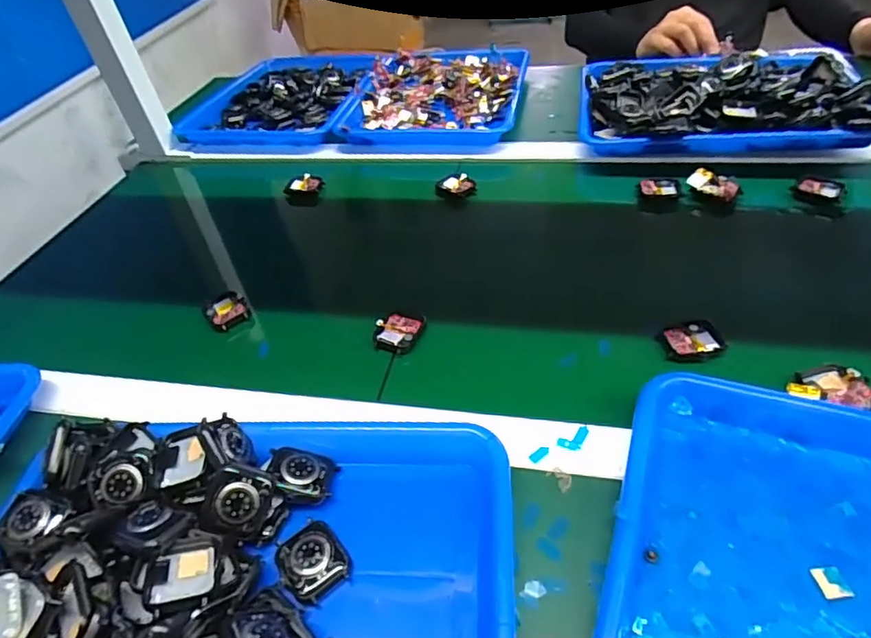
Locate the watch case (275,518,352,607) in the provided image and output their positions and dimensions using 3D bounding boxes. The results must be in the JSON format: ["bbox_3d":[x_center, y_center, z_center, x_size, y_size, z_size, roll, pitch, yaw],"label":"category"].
[{"bbox_3d":[-0.076,0.146,0.329,0.036,0.005,0.045,-34,52,-24],"label":"watch case"}]

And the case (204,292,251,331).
[{"bbox_3d":[-0.204,-0.008,0.531,0.039,0.012,0.043,-23,48,-15],"label":"case"}]

